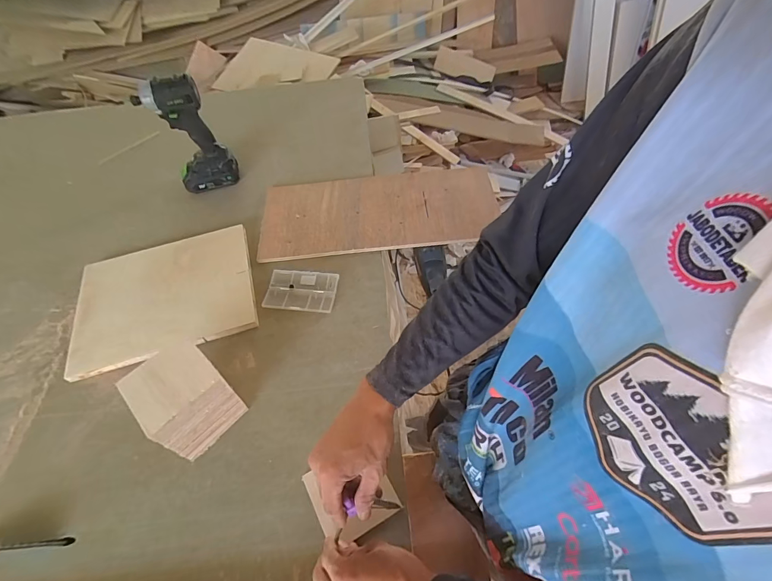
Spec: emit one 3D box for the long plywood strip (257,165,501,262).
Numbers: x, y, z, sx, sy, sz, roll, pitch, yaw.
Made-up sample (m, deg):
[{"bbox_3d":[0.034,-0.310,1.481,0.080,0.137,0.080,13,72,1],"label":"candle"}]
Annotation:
[{"bbox_3d":[-0.019,-0.178,0.803,0.488,0.030,0.223,-5,54,-1],"label":"long plywood strip"}]

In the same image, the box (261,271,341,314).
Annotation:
[{"bbox_3d":[-0.157,0.000,0.699,0.128,0.016,0.081,5,54,7],"label":"box"}]

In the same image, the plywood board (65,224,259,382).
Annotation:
[{"bbox_3d":[-0.414,0.006,0.710,0.311,0.026,0.254,-16,55,-8],"label":"plywood board"}]

